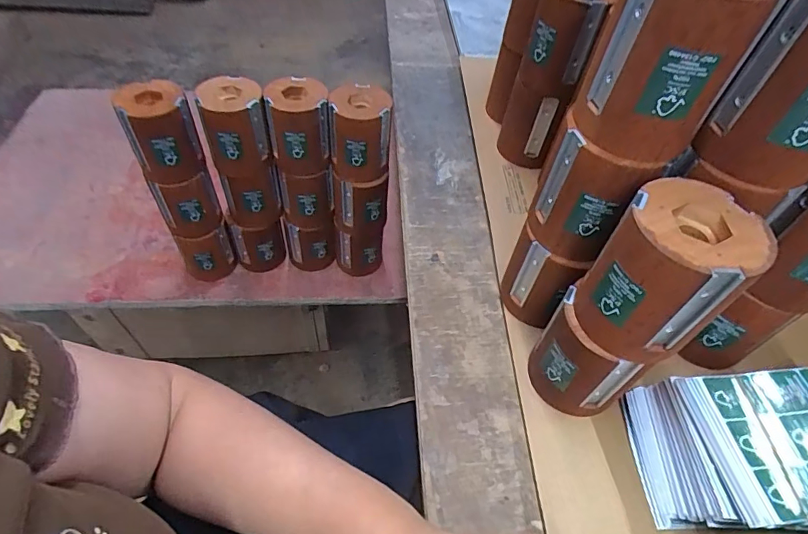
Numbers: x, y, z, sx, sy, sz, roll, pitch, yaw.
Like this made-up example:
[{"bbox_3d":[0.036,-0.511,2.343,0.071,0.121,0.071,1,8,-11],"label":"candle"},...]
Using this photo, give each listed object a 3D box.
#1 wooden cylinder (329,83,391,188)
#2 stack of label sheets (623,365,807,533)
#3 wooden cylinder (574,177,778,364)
[{"bbox_3d":[-0.057,-0.173,0.610,0.075,0.104,0.076,4,53,0],"label":"wooden cylinder"},{"bbox_3d":[0.282,0.142,0.358,0.177,0.065,0.114,0,53,-3],"label":"stack of label sheets"},{"bbox_3d":[0.170,0.006,0.303,0.077,0.095,0.078,38,60,23],"label":"wooden cylinder"}]

